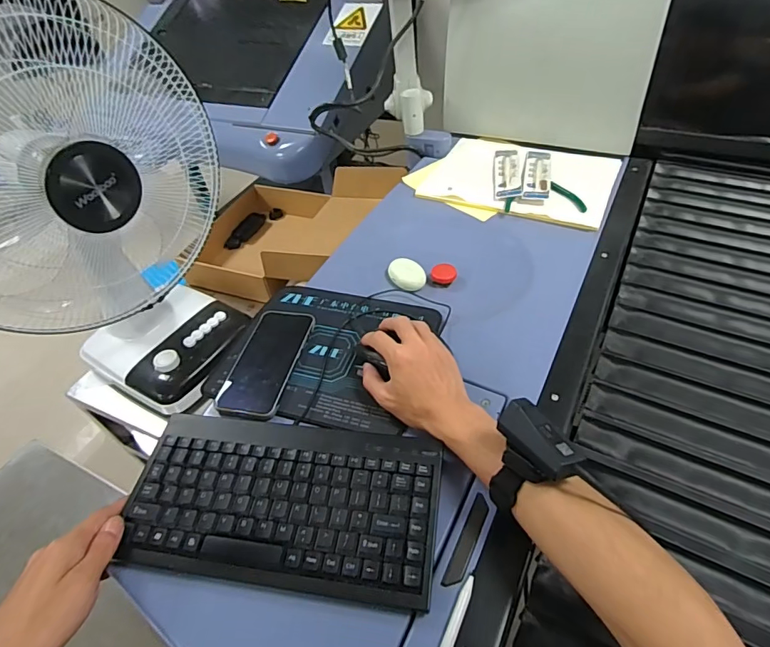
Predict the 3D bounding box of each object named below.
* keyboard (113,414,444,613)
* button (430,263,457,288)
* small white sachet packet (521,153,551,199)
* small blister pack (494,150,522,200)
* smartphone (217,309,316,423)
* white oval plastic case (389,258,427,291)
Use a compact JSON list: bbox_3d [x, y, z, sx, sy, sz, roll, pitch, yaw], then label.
[{"bbox_3d":[-0.097,0.162,0.425,0.288,0.021,0.148,5,47,8],"label":"keyboard"},{"bbox_3d":[0.091,-0.076,0.698,0.039,0.017,0.037,-2,46,2],"label":"button"},{"bbox_3d":[0.276,-0.274,0.816,0.045,0.012,0.181,8,48,14],"label":"small white sachet packet"},{"bbox_3d":[0.225,-0.283,0.831,0.046,0.013,0.186,4,47,10],"label":"small blister pack"},{"bbox_3d":[-0.148,0.044,0.557,0.079,0.015,0.159,8,47,11],"label":"smartphone"},{"bbox_3d":[0.034,-0.076,0.695,0.045,0.020,0.057,-28,51,-22],"label":"white oval plastic case"}]

